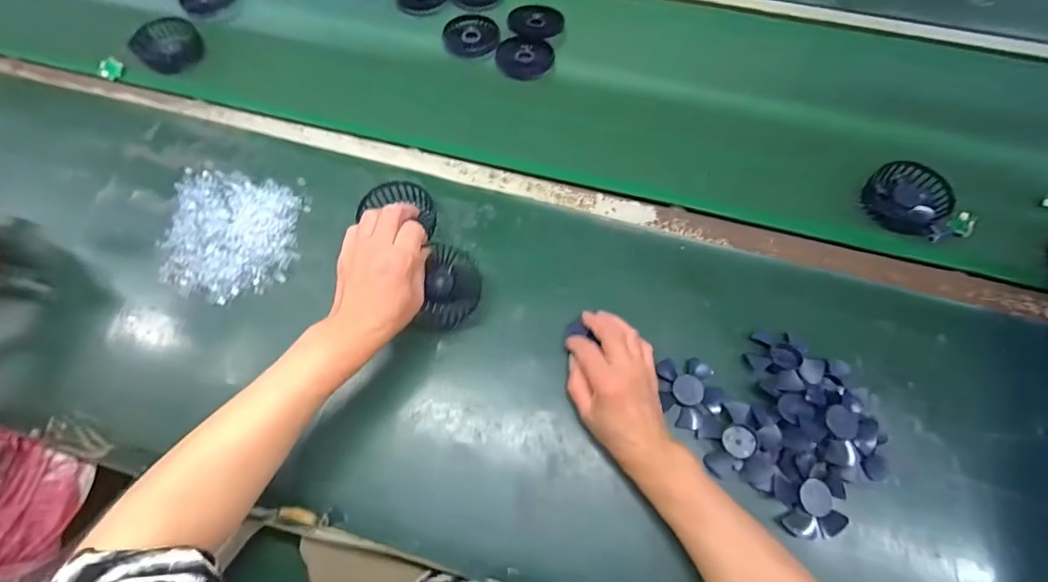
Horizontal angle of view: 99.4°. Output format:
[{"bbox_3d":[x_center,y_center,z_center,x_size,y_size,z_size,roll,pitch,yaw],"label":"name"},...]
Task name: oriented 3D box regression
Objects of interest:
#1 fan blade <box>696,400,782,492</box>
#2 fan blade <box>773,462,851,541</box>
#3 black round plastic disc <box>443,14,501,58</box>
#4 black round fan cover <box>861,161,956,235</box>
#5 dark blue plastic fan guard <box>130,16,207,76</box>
[{"bbox_3d":[0.212,0.146,0.433,0.073,0.021,0.073,15,66,6],"label":"fan blade"},{"bbox_3d":[0.274,0.196,0.416,0.071,0.016,0.060,-2,65,-2],"label":"fan blade"},{"bbox_3d":[-0.080,-0.397,0.691,0.086,0.012,0.081,0,65,-1],"label":"black round plastic disc"},{"bbox_3d":[0.485,-0.120,0.562,0.083,0.035,0.089,0,65,-1],"label":"black round fan cover"},{"bbox_3d":[-0.532,-0.368,0.672,0.084,0.037,0.084,0,65,-1],"label":"dark blue plastic fan guard"}]

